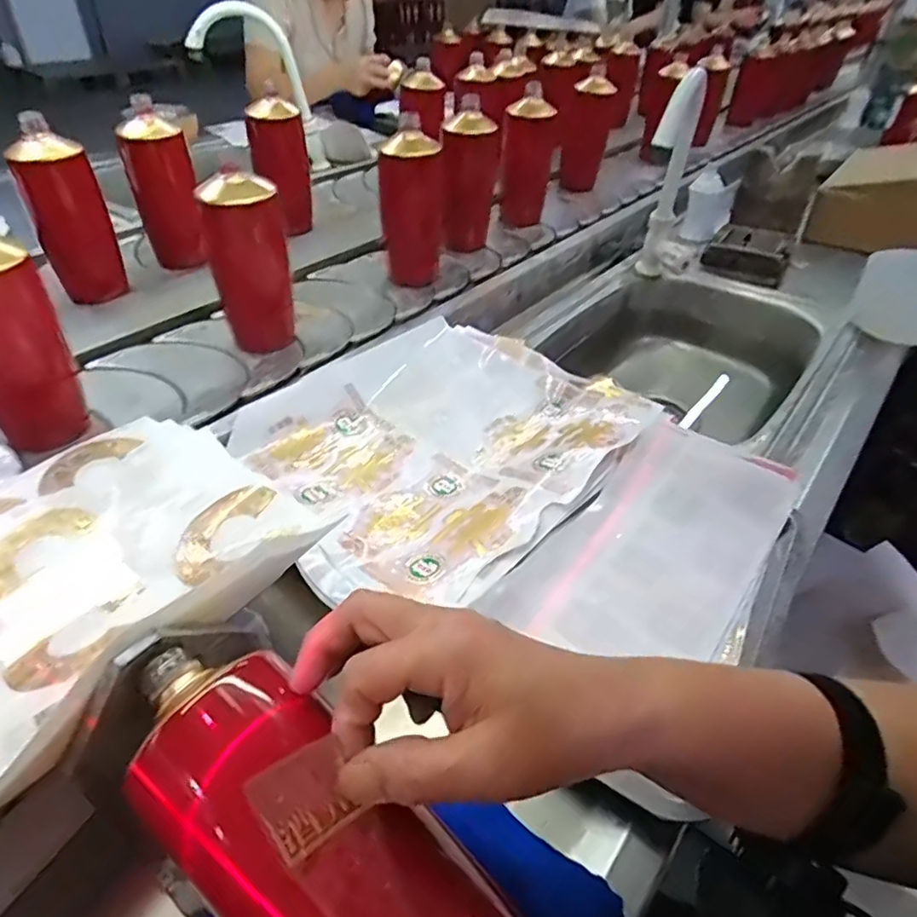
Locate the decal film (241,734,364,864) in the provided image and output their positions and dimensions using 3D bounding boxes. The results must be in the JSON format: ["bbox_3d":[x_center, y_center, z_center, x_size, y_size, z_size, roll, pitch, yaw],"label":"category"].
[{"bbox_3d":[-0.057,0.128,0.228,0.034,0.006,0.032,-27,82,-18],"label":"decal film"}]

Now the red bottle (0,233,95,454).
[{"bbox_3d":[-0.380,-0.096,0.512,0.061,0.186,0.066,11,42,7],"label":"red bottle"}]

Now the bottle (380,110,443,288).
[{"bbox_3d":[-0.062,-0.345,0.814,0.094,0.190,0.070,-11,44,-16],"label":"bottle"}]

